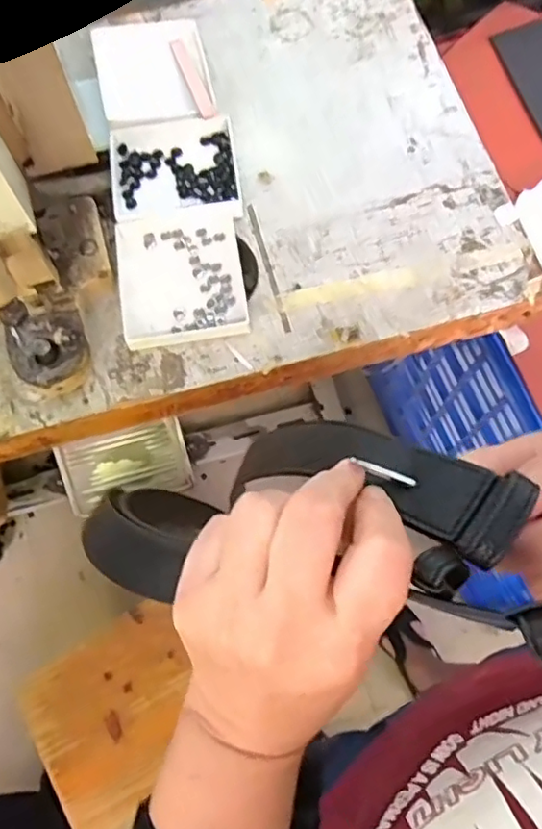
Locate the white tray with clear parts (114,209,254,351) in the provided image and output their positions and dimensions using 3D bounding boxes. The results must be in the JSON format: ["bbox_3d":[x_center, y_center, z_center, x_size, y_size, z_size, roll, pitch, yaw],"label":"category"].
[{"bbox_3d":[-0.092,-0.143,0.602,0.123,0.012,0.149,-10,70,-1],"label":"white tray with clear parts"}]

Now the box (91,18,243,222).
[{"bbox_3d":[-0.117,-0.336,0.657,0.132,0.032,0.267,-10,70,-1],"label":"box"}]

